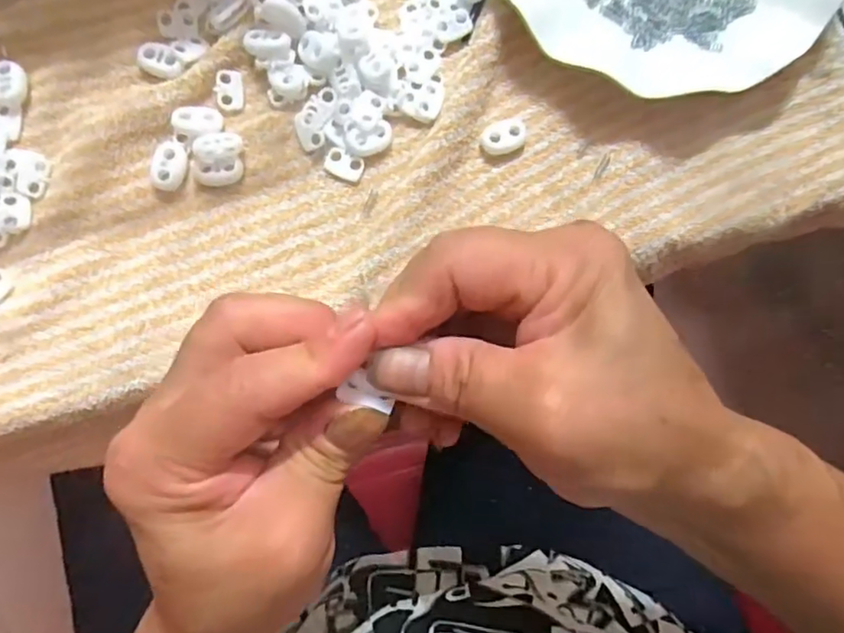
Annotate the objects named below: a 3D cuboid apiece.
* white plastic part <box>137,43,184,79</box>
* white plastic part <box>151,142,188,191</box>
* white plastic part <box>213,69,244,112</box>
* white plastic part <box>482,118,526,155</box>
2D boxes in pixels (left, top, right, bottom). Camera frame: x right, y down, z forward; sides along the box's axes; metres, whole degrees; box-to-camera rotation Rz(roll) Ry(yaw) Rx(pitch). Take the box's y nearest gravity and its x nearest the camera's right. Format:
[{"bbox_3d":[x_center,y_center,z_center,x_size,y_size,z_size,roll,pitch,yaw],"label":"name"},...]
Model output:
[{"bbox_3d":[-0.124,-0.121,0.289,0.022,0.004,0.014,18,80,-4],"label":"white plastic part"},{"bbox_3d":[-0.118,-0.070,0.285,0.015,0.004,0.022,9,81,-5],"label":"white plastic part"},{"bbox_3d":[-0.092,-0.108,0.292,0.012,0.005,0.019,-1,82,-7],"label":"white plastic part"},{"bbox_3d":[0.040,-0.087,0.296,0.023,0.006,0.014,-27,86,-9],"label":"white plastic part"}]

